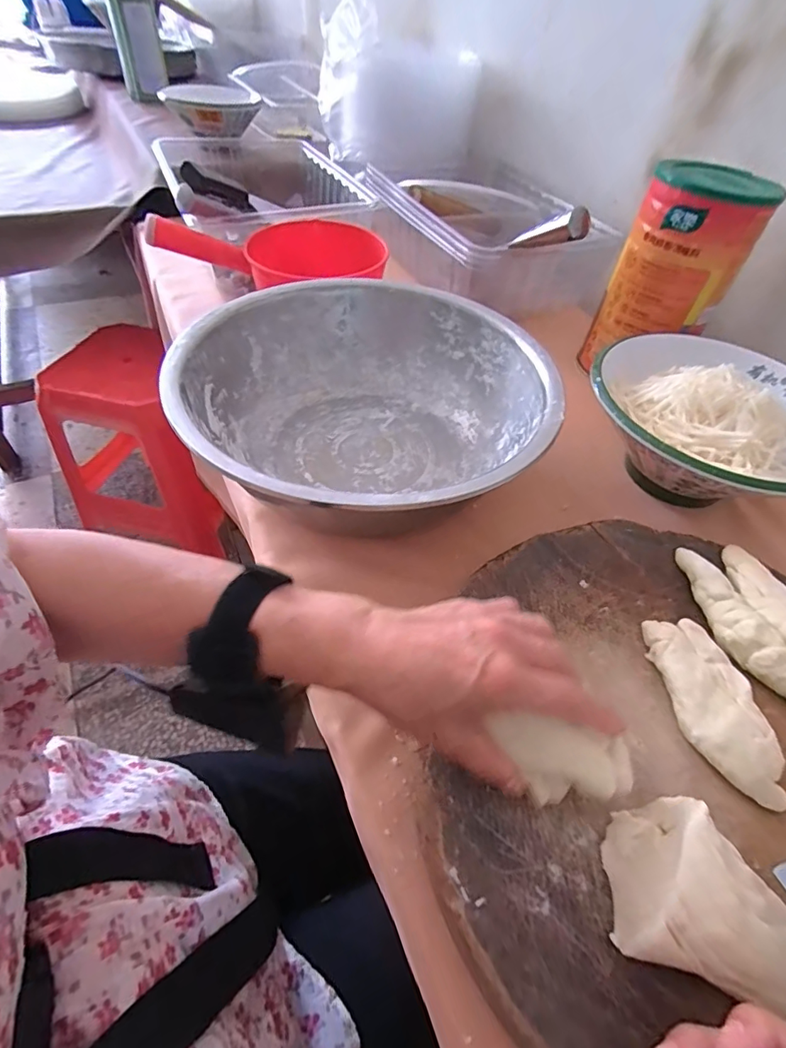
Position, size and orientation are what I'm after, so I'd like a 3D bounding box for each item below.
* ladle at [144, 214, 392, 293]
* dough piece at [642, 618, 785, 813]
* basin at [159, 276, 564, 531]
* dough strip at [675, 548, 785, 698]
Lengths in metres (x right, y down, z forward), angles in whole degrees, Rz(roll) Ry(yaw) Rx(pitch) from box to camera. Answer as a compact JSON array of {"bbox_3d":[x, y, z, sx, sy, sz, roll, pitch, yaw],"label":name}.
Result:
[{"bbox_3d":[-0.174,-0.361,0.638,0.257,0.083,0.107,-23,55,-22],"label":"ladle"},{"bbox_3d":[0.201,0.113,0.305,0.048,0.020,0.112,0,50,-5],"label":"dough piece"},{"bbox_3d":[-0.024,-0.111,0.473,0.319,0.108,0.336,2,49,-3],"label":"basin"},{"bbox_3d":[0.250,0.081,0.330,0.038,0.026,0.160,-15,52,-17],"label":"dough strip"}]

